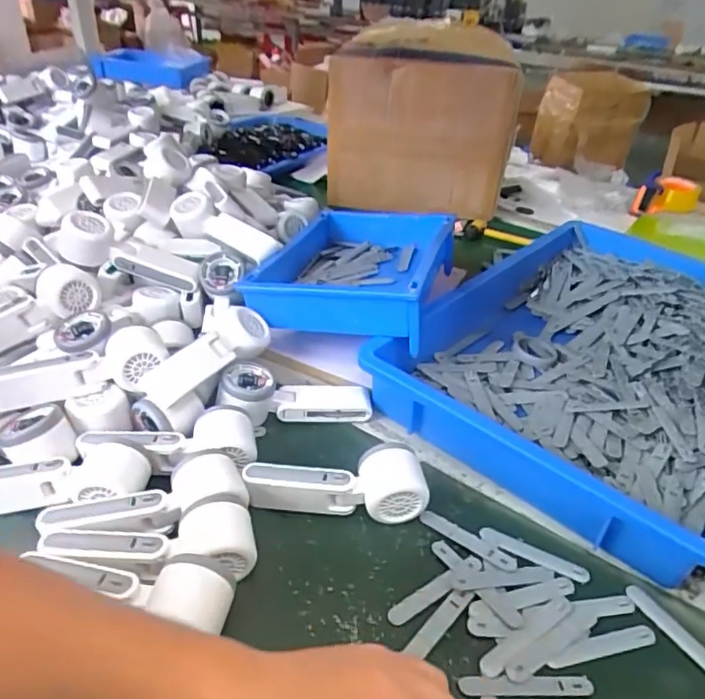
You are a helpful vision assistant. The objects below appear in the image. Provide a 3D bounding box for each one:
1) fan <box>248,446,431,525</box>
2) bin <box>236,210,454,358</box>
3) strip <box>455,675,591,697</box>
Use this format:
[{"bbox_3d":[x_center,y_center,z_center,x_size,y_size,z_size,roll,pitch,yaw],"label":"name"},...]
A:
[{"bbox_3d":[-0.016,0.124,0.532,0.164,0.057,0.047,3,35,-3],"label":"fan"},{"bbox_3d":[0.009,-0.124,0.775,0.219,0.075,0.303,13,36,12],"label":"bin"},{"bbox_3d":[0.128,0.249,0.418,0.096,0.006,0.014,3,35,-3],"label":"strip"}]

